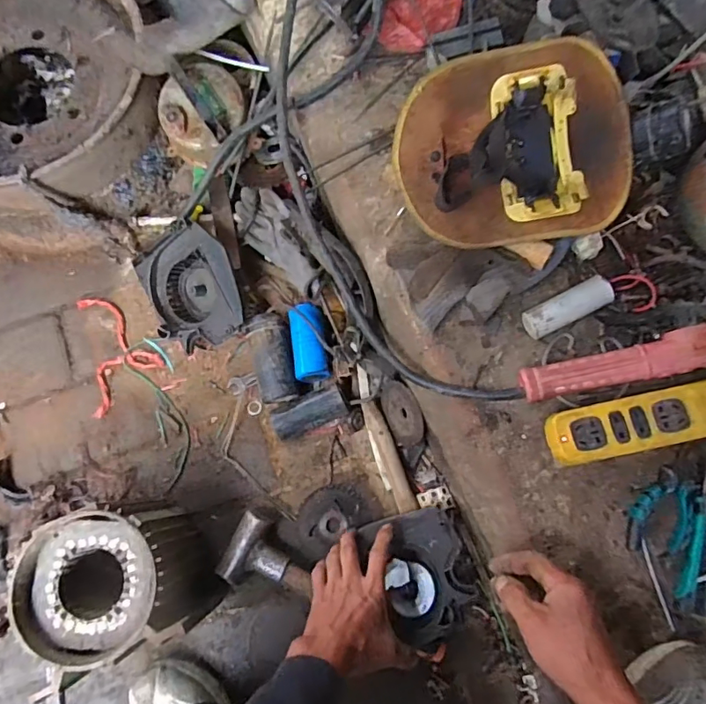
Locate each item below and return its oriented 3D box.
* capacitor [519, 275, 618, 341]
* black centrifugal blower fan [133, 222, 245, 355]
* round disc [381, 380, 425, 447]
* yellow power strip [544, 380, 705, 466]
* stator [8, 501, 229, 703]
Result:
[{"bbox_3d":[0.244,-0.049,0.576,0.097,0.038,0.035,-26,77,-5],"label":"capacitor"},{"bbox_3d":[-0.235,-0.087,0.735,0.159,0.060,0.164,-23,80,21],"label":"black centrifugal blower fan"},{"bbox_3d":[0.068,0.082,0.682,0.009,0.082,0.087,-18,78,-28],"label":"round disc"},{"bbox_3d":[0.302,0.076,0.539,0.185,0.051,0.056,-12,76,-2],"label":"yellow power strip"},{"bbox_3d":[-0.277,0.273,0.629,0.191,0.166,0.166,-23,77,-4],"label":"stator"}]

